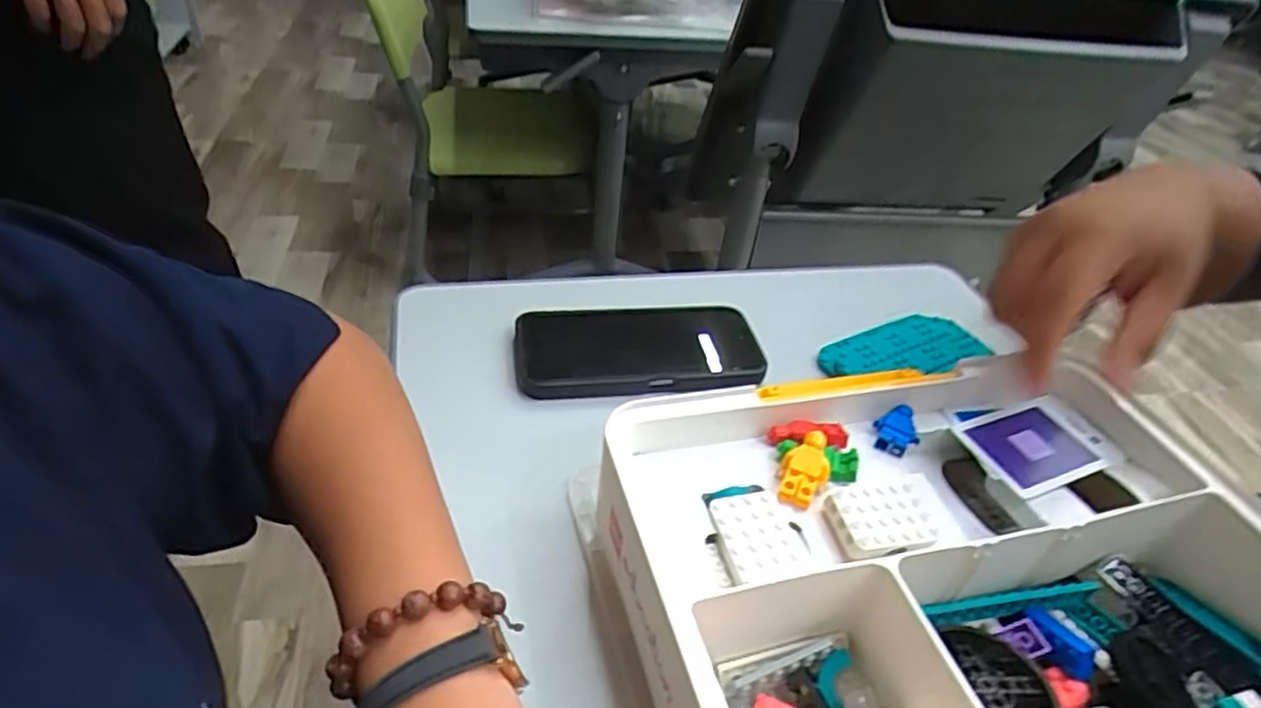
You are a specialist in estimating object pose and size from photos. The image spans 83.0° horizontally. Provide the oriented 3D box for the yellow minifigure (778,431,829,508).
[{"bbox_3d":[0.084,0.054,0.341,0.020,0.008,0.039,21,61,18],"label":"yellow minifigure"}]

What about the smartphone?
[{"bbox_3d":[0.007,-0.002,0.499,0.169,0.017,0.086,-1,39,-12],"label":"smartphone"}]

